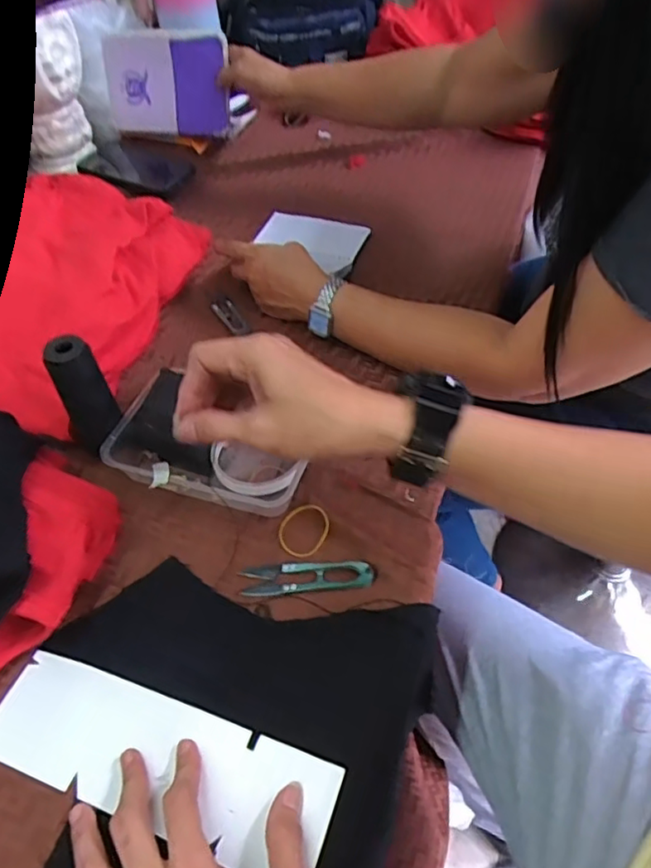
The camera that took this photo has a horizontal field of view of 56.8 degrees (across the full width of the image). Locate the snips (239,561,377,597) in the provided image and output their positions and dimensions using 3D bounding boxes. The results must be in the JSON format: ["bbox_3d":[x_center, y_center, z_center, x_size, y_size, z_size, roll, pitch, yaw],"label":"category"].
[{"bbox_3d":[-0.014,0.109,0.460,0.100,0.004,0.024,-5,49,1],"label":"snips"}]

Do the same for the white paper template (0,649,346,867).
[{"bbox_3d":[-0.108,0.205,0.383,0.229,0.006,0.072,12,51,14],"label":"white paper template"}]

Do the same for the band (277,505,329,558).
[{"bbox_3d":[-0.017,0.076,0.483,0.039,0.005,0.045,17,52,19],"label":"band"}]

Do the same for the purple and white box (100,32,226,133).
[{"bbox_3d":[-0.224,-0.489,0.842,0.180,0.125,0.020,6,32,10],"label":"purple and white box"}]

